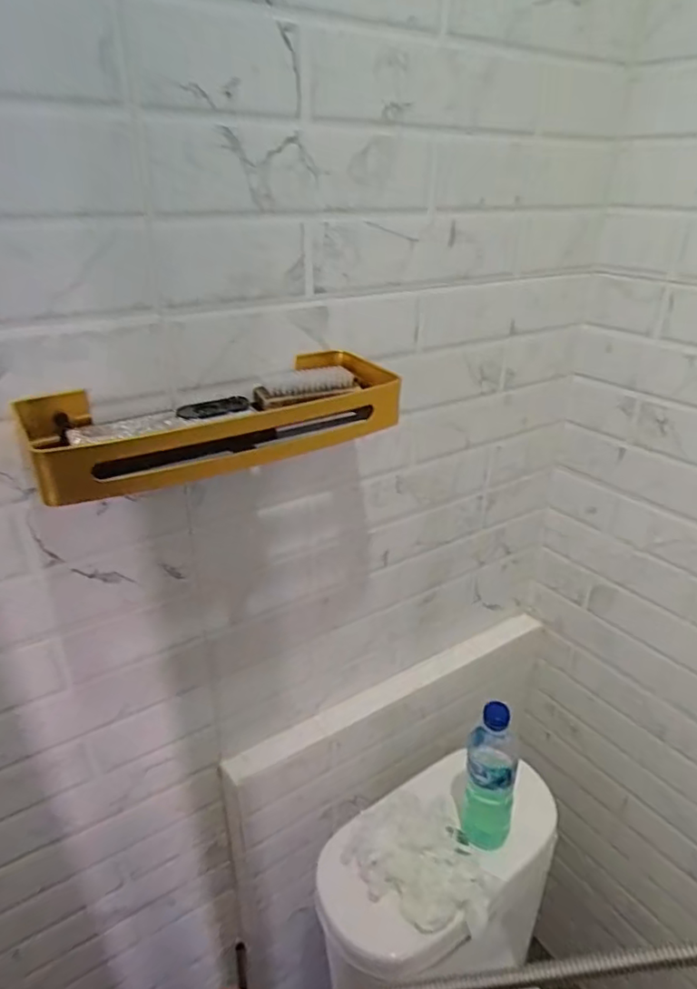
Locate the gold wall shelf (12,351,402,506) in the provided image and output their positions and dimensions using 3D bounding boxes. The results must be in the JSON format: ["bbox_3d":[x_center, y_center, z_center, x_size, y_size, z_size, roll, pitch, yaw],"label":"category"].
[{"bbox_3d":[-0.112,-0.069,0.524,0.322,0.047,0.132,-17,33,-29],"label":"gold wall shelf"}]

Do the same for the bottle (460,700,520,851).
[{"bbox_3d":[0.186,0.367,0.758,0.065,0.216,0.062,7,29,11],"label":"bottle"}]

